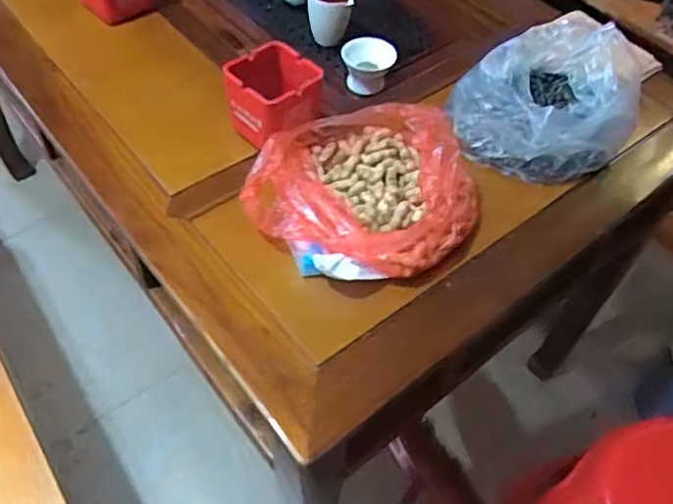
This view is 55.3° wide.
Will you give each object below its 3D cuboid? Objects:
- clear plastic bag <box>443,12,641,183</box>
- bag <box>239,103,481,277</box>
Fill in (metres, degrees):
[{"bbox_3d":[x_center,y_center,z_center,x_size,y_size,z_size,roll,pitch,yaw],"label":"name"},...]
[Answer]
[{"bbox_3d":[0.281,-0.193,0.851,0.231,0.115,0.176,-25,58,-21],"label":"clear plastic bag"},{"bbox_3d":[0.042,-0.083,0.746,0.244,0.110,0.218,16,53,9],"label":"bag"}]

